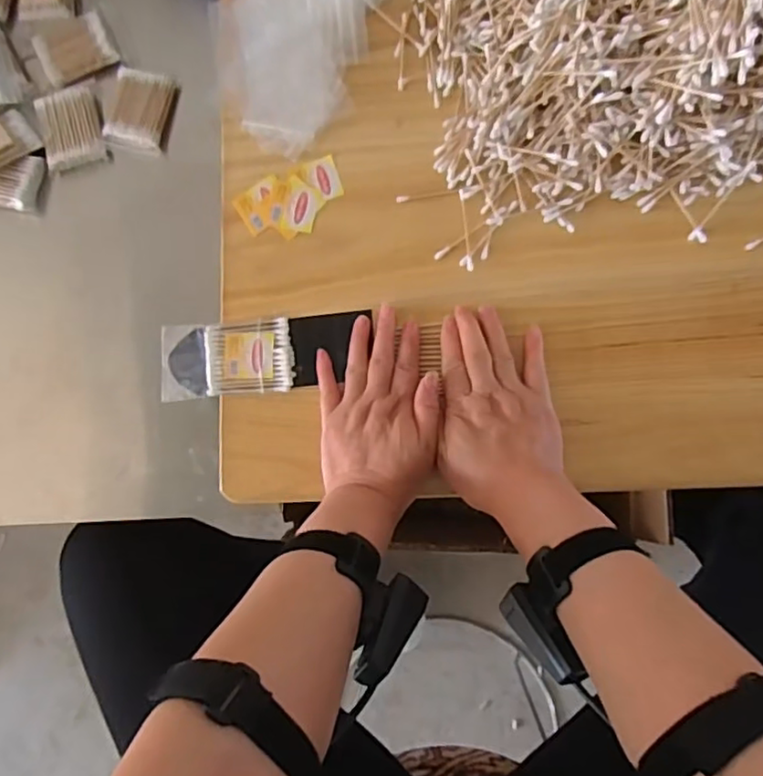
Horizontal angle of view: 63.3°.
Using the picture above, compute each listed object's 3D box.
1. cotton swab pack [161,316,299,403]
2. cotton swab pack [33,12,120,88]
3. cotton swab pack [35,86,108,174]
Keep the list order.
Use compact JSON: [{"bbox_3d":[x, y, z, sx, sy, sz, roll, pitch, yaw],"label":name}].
[{"bbox_3d":[-0.134,-0.026,0.531,0.116,0.012,0.065,-5,82,5],"label":"cotton swab pack"},{"bbox_3d":[-0.308,-0.342,0.623,0.072,0.018,0.052,-25,81,2],"label":"cotton swab pack"},{"bbox_3d":[-0.310,-0.260,0.617,0.055,0.017,0.079,-14,82,3],"label":"cotton swab pack"}]

